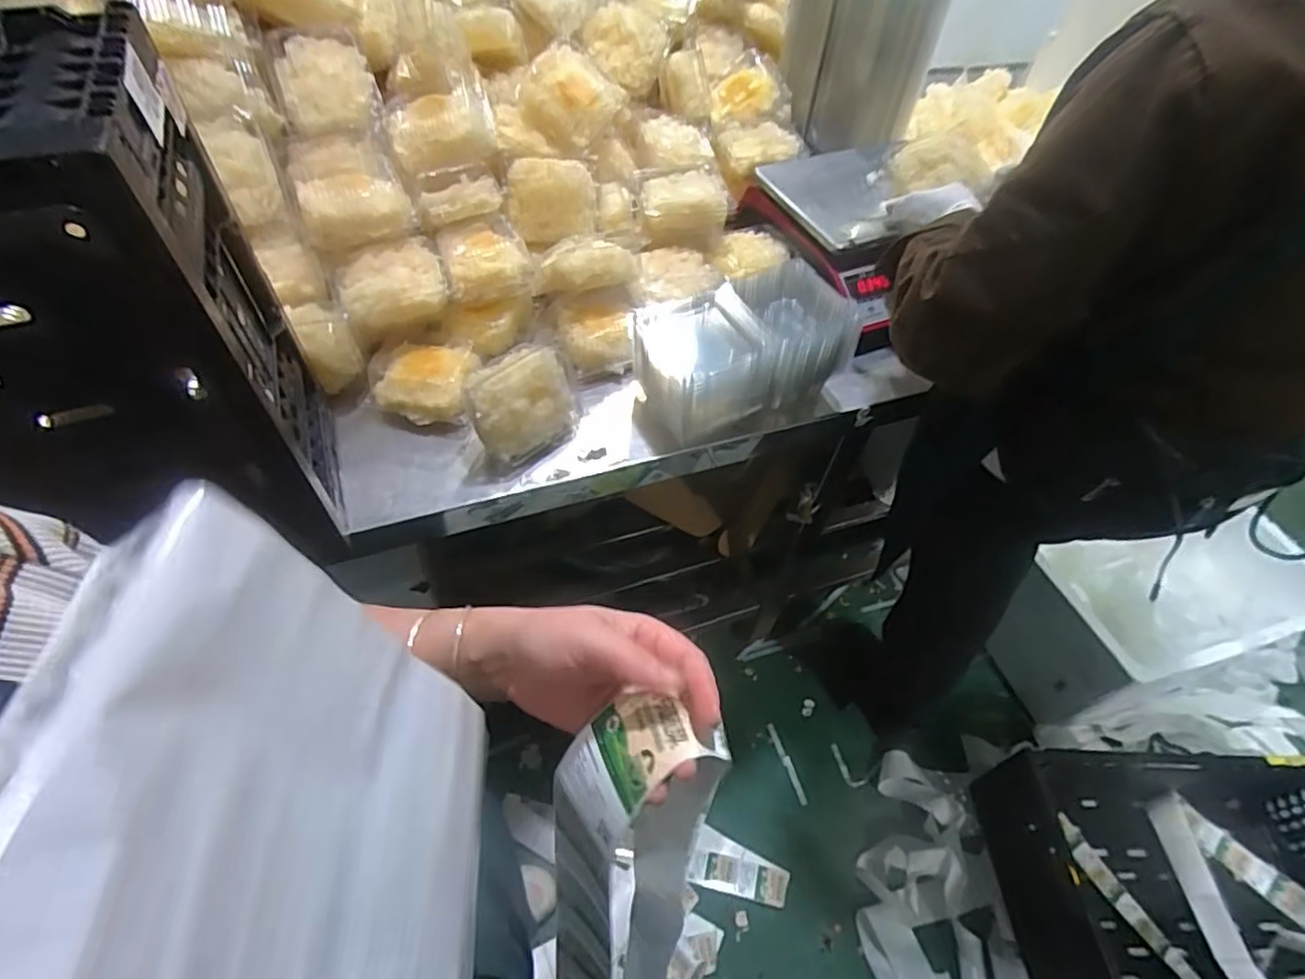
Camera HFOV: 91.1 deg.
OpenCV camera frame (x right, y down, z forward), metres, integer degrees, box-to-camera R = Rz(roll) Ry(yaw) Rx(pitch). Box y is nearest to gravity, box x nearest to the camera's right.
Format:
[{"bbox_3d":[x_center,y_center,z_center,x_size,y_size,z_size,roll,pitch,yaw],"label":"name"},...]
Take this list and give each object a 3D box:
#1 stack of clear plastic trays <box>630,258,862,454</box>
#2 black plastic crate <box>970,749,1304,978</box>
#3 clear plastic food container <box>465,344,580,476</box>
[{"bbox_3d":[0.101,-0.160,0.767,0.234,0.142,0.142,-20,57,-19],"label":"stack of clear plastic trays"},{"bbox_3d":[0.942,0.678,1.086,0.628,0.177,0.390,2,53,-3],"label":"black plastic crate"},{"bbox_3d":[-0.142,-0.098,0.706,0.127,0.115,0.055,-36,38,-24],"label":"clear plastic food container"}]

